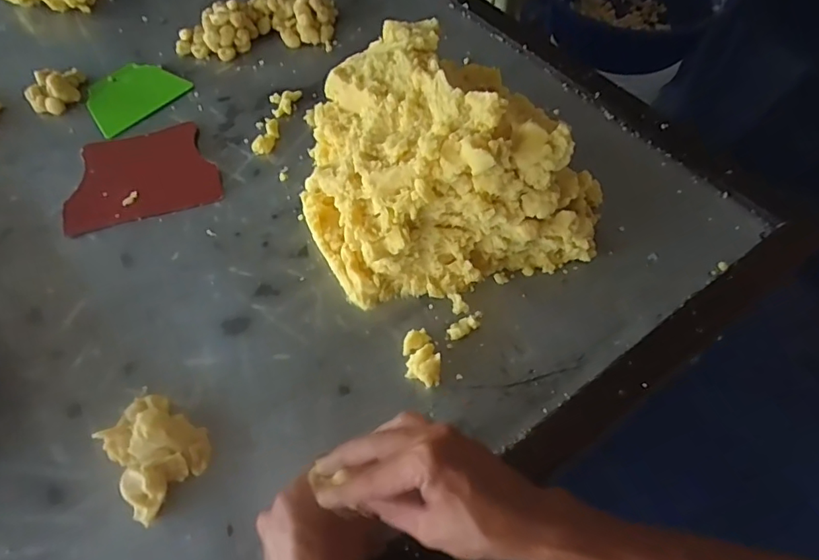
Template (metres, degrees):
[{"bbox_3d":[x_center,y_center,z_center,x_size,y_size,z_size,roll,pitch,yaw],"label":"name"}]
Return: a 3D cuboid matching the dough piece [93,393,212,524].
[{"bbox_3d":[-0.220,0.142,0.440,0.087,0.030,0.074,36,67,22],"label":"dough piece"}]

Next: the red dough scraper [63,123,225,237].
[{"bbox_3d":[-0.316,-0.126,0.620,0.170,0.004,0.136,-15,61,-7],"label":"red dough scraper"}]

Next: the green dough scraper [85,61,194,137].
[{"bbox_3d":[-0.368,-0.249,0.694,0.122,0.006,0.102,-41,65,-20],"label":"green dough scraper"}]

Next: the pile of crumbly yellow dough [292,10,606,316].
[{"bbox_3d":[0.028,-0.122,0.514,0.272,0.146,0.257,-21,60,-10],"label":"pile of crumbly yellow dough"}]

